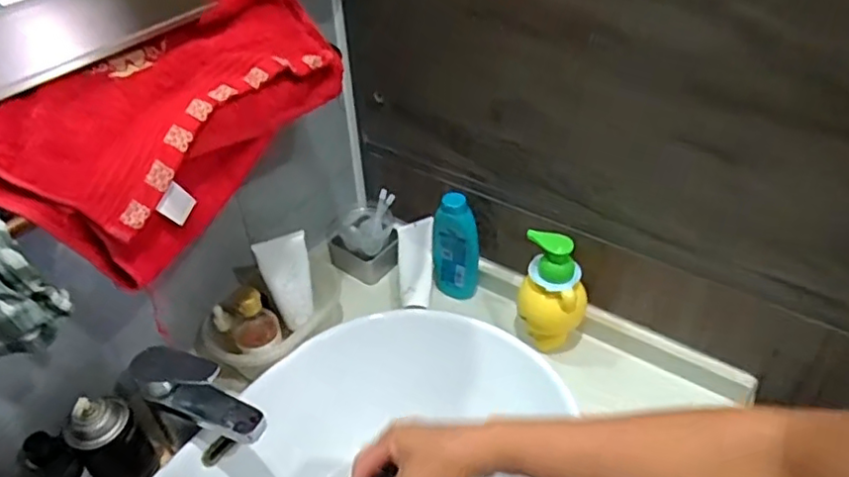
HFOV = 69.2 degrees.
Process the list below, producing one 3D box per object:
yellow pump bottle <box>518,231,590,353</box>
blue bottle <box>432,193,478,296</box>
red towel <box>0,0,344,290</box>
[{"bbox_3d":[0.159,0.068,0.766,0.080,0.158,0.062,11,43,15],"label":"yellow pump bottle"},{"bbox_3d":[0.043,0.012,0.834,0.060,0.162,0.033,-3,41,0],"label":"blue bottle"},{"bbox_3d":[-0.219,-0.111,0.548,0.128,0.137,0.324,21,46,25],"label":"red towel"}]

